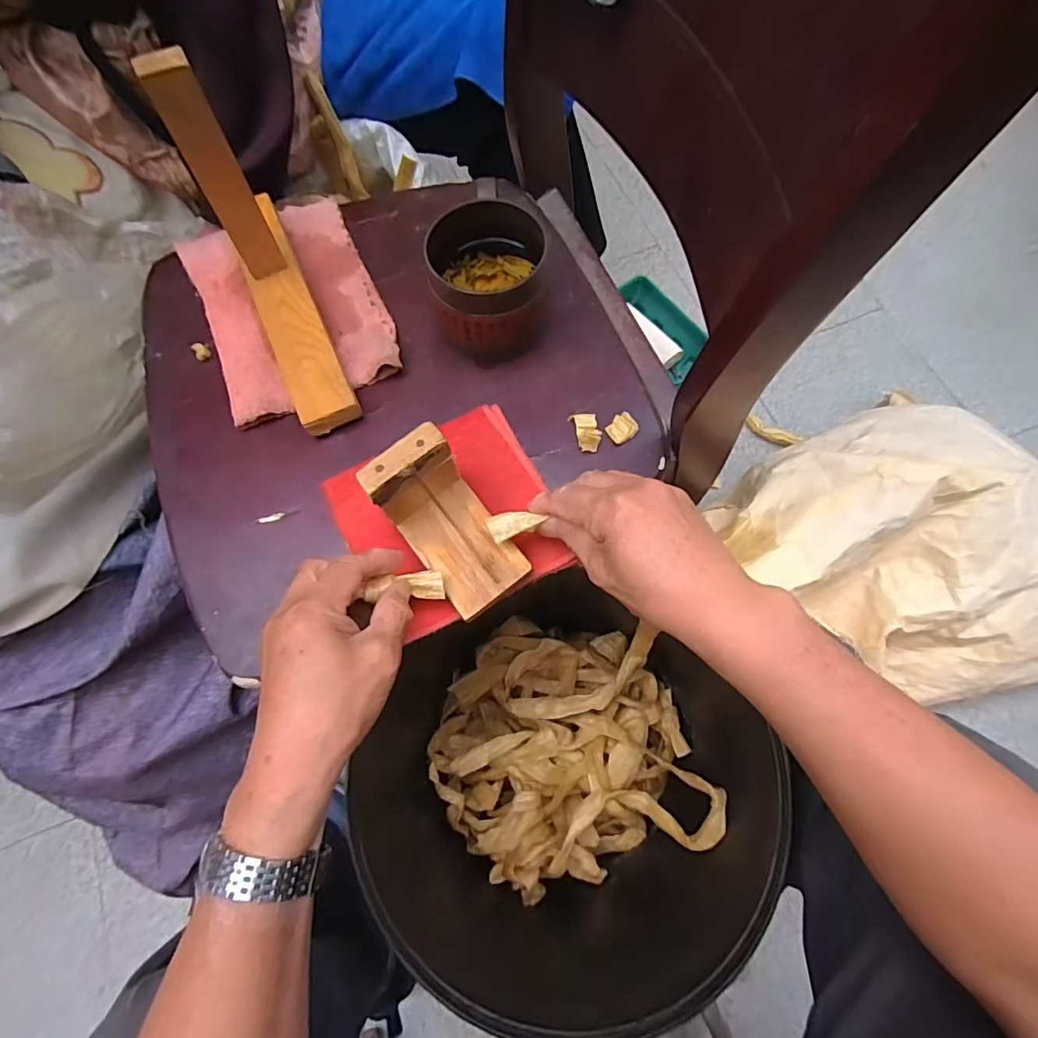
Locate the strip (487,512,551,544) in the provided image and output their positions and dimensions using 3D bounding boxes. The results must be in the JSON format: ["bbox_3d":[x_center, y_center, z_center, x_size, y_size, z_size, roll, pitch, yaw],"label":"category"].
[{"bbox_3d":[-0.001,0.004,0.352,0.039,0.005,0.019,-11,71,5],"label":"strip"}]

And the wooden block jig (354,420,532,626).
[{"bbox_3d":[-0.046,0.005,0.351,0.059,0.077,0.105,-36,74,-9],"label":"wooden block jig"}]

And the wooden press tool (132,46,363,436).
[{"bbox_3d":[-0.200,-0.205,0.386,0.058,0.165,0.253,-26,73,-6],"label":"wooden press tool"}]

